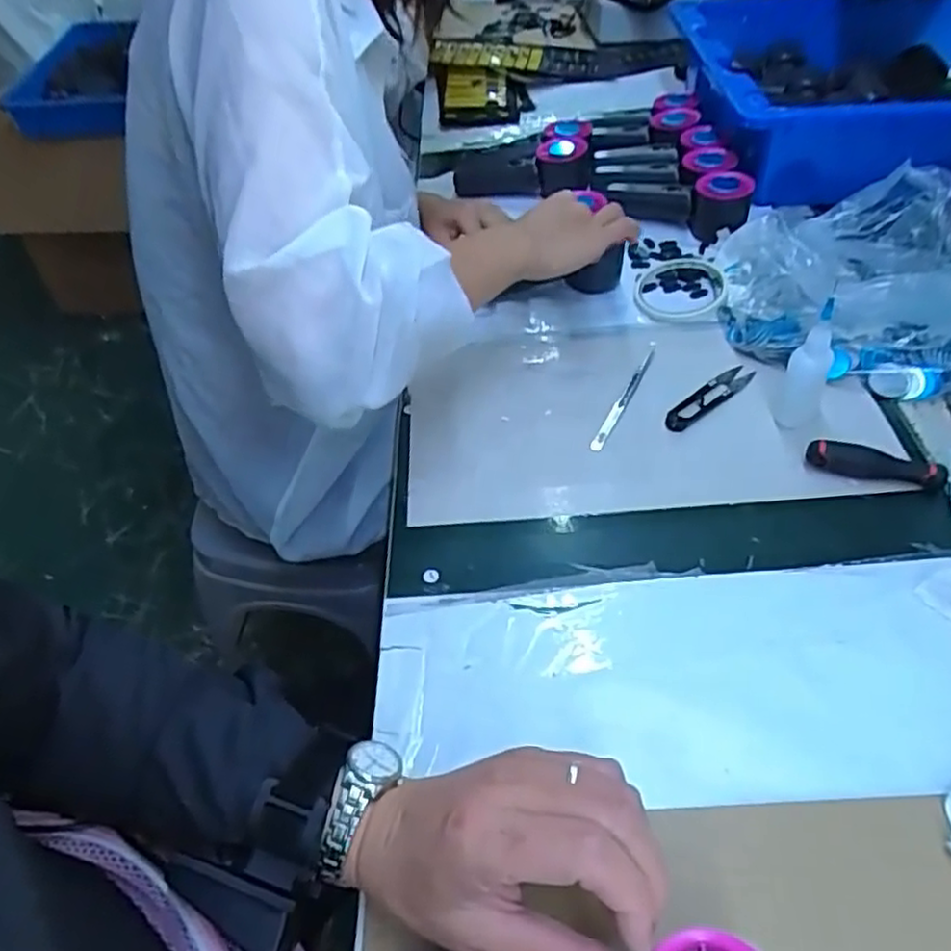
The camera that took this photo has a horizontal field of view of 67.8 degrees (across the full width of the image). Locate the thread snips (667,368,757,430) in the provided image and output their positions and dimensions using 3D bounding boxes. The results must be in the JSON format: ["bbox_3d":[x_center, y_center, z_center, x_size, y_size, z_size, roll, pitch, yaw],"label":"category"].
[{"bbox_3d":[0.195,-0.065,0.587,0.098,0.010,0.022,-35,54,-25],"label":"thread snips"}]

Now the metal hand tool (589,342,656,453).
[{"bbox_3d":[0.128,-0.070,0.594,0.010,0.008,0.134,21,52,23],"label":"metal hand tool"}]

